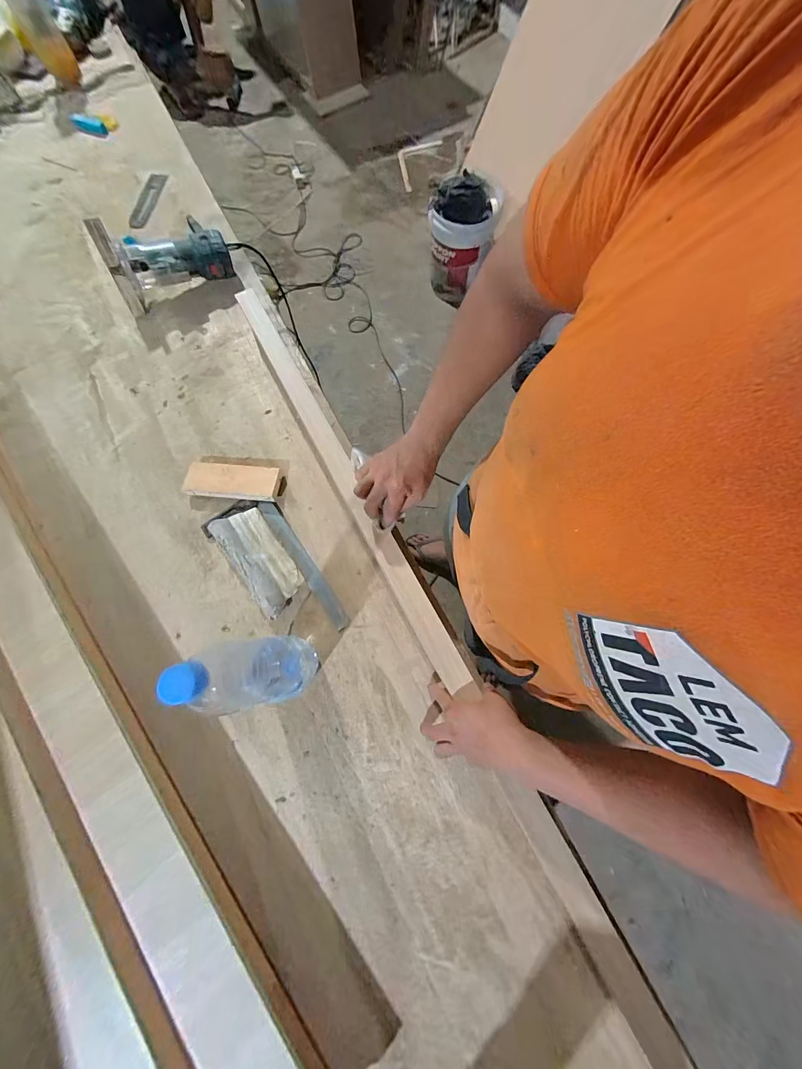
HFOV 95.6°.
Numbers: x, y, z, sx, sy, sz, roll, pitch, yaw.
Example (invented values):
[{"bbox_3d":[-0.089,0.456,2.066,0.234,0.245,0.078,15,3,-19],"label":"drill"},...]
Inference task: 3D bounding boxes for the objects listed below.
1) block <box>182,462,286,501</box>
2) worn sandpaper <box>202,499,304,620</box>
[{"bbox_3d":[-0.312,-0.100,0.682,0.174,0.030,0.065,5,73,1],"label":"block"},{"bbox_3d":[-0.254,0.030,0.640,0.107,0.043,0.228,-38,77,-10],"label":"worn sandpaper"}]

